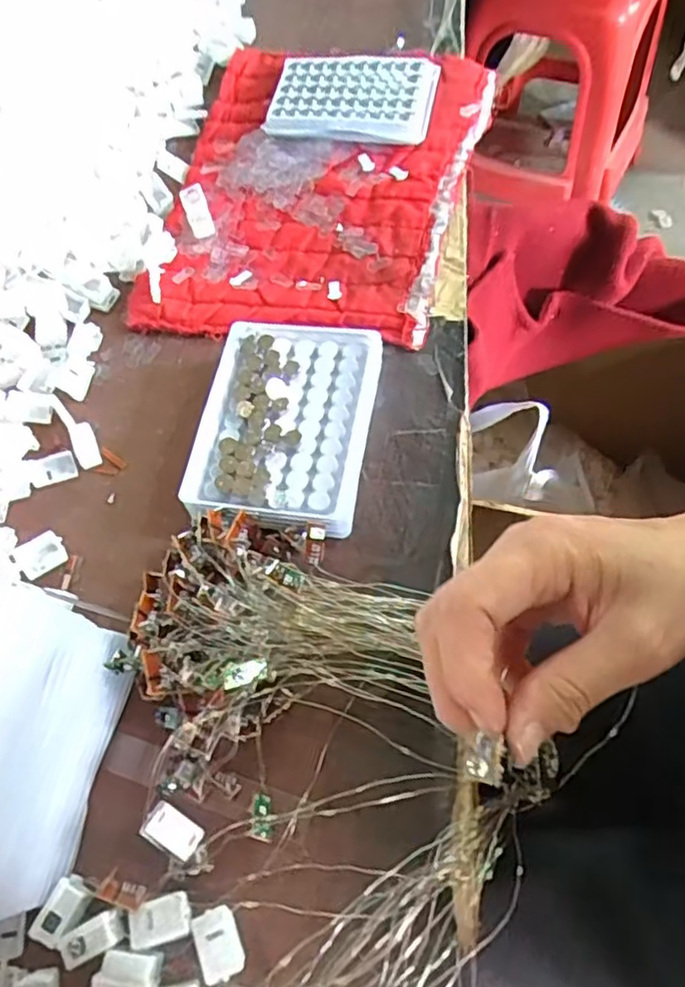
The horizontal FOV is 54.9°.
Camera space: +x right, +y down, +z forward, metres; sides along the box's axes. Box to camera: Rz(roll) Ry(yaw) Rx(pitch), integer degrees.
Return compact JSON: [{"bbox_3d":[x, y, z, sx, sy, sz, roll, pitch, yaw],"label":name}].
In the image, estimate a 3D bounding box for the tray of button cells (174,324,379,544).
[{"bbox_3d":[-0.035,-0.043,0.404,0.101,0.029,0.132,6,65,9],"label":"tray of button cells"}]

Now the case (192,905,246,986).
[{"bbox_3d":[-0.055,0.202,0.297,0.018,0.007,0.027,-22,64,-5],"label":"case"}]

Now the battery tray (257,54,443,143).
[{"bbox_3d":[0.008,-0.329,0.543,0.132,0.015,0.098,6,65,8],"label":"battery tray"}]

